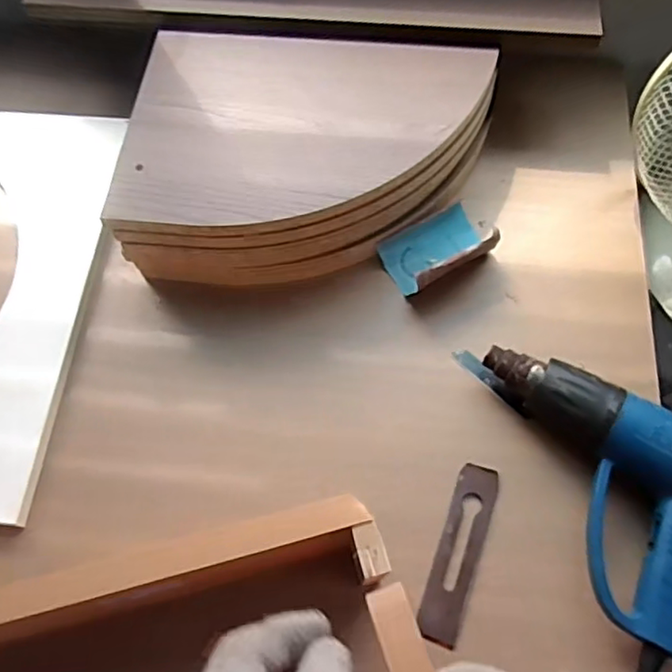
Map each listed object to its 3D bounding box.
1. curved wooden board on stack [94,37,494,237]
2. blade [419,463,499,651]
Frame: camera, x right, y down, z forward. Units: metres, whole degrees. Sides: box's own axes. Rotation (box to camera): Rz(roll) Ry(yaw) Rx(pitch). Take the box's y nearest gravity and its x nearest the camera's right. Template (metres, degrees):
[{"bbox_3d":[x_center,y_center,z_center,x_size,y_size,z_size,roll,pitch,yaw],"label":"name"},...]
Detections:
[{"bbox_3d":[-0.029,-0.208,0.627,0.353,0.025,0.256,5,65,3],"label":"curved wooden board on stack"},{"bbox_3d":[0.112,0.194,0.557,0.038,0.006,0.158,18,66,9],"label":"blade"}]

